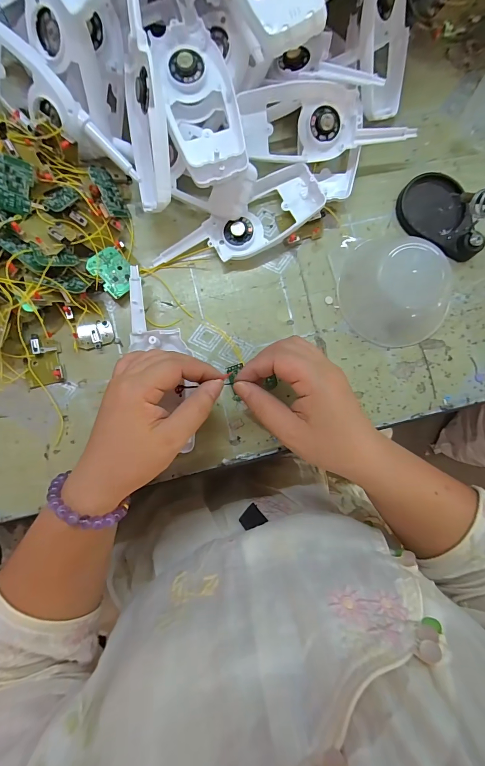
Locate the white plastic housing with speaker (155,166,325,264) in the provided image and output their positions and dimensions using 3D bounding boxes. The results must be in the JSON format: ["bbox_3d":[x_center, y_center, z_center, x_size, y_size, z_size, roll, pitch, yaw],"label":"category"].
[{"bbox_3d":[0.000,-0.145,0.314,0.159,0.026,0.056,-35,87,-5],"label":"white plastic housing with speaker"}]

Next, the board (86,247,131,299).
[{"bbox_3d":[-0.119,-0.103,0.307,0.034,0.004,0.042,-43,100,-23],"label":"board"}]

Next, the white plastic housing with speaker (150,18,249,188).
[{"bbox_3d":[-0.034,-0.226,0.269,0.056,0.023,0.119,-13,86,-3],"label":"white plastic housing with speaker"}]

